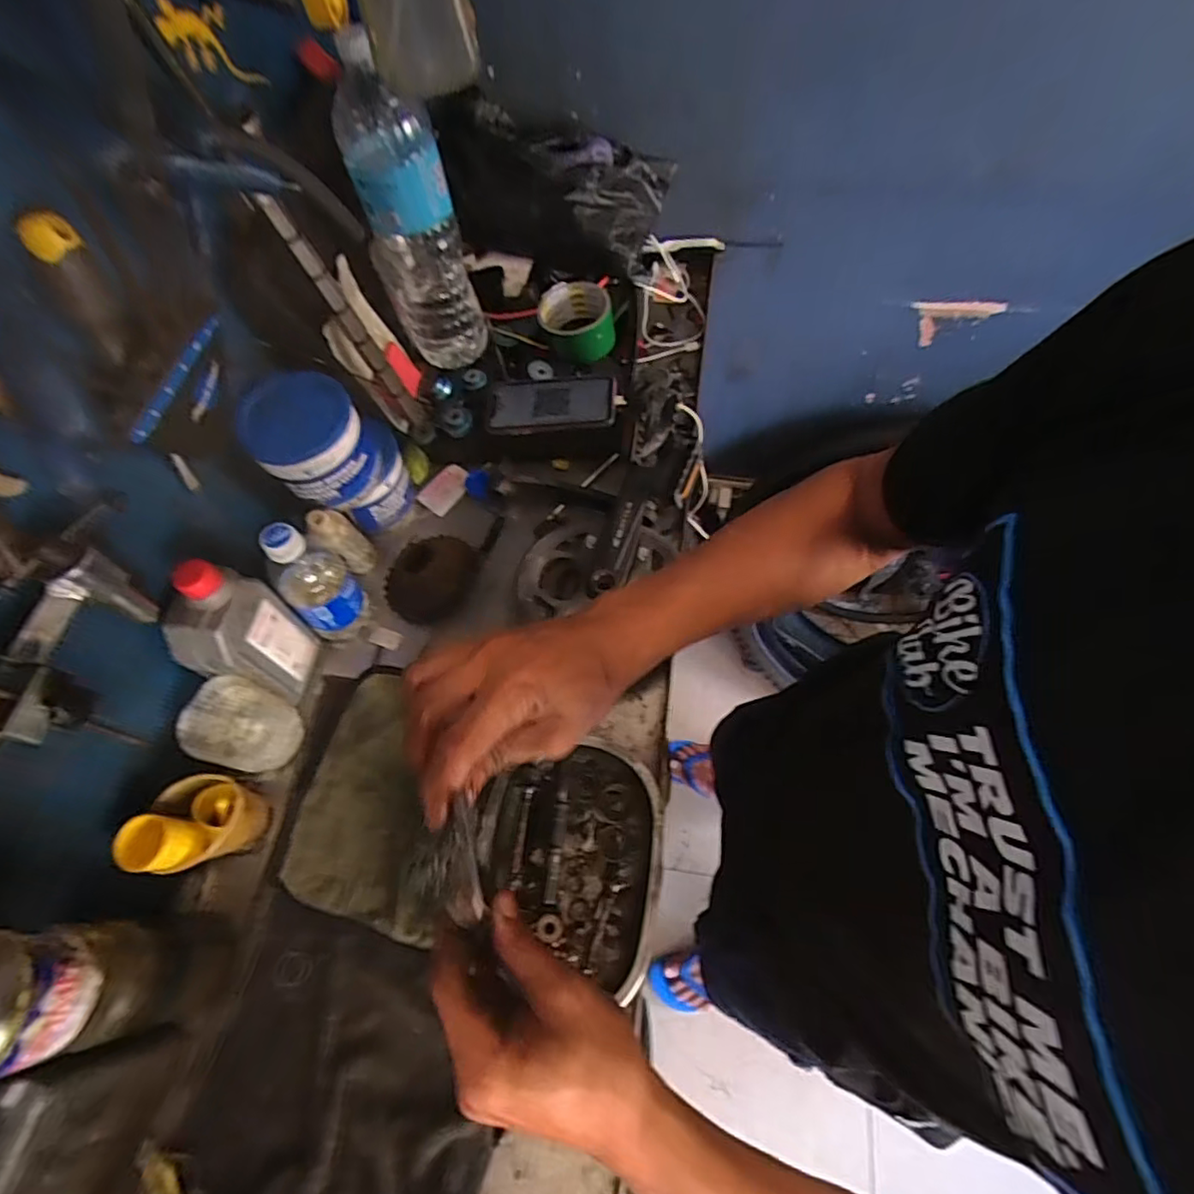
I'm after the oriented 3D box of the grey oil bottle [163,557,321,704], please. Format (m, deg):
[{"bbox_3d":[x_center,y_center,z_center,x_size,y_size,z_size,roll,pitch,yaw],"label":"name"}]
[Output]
[{"bbox_3d":[-0.320,0.037,0.545,0.057,0.165,0.079,3,63,3],"label":"grey oil bottle"}]

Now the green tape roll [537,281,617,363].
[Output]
[{"bbox_3d":[-0.024,-0.332,0.727,0.088,0.049,0.082,-9,63,-1],"label":"green tape roll"}]

